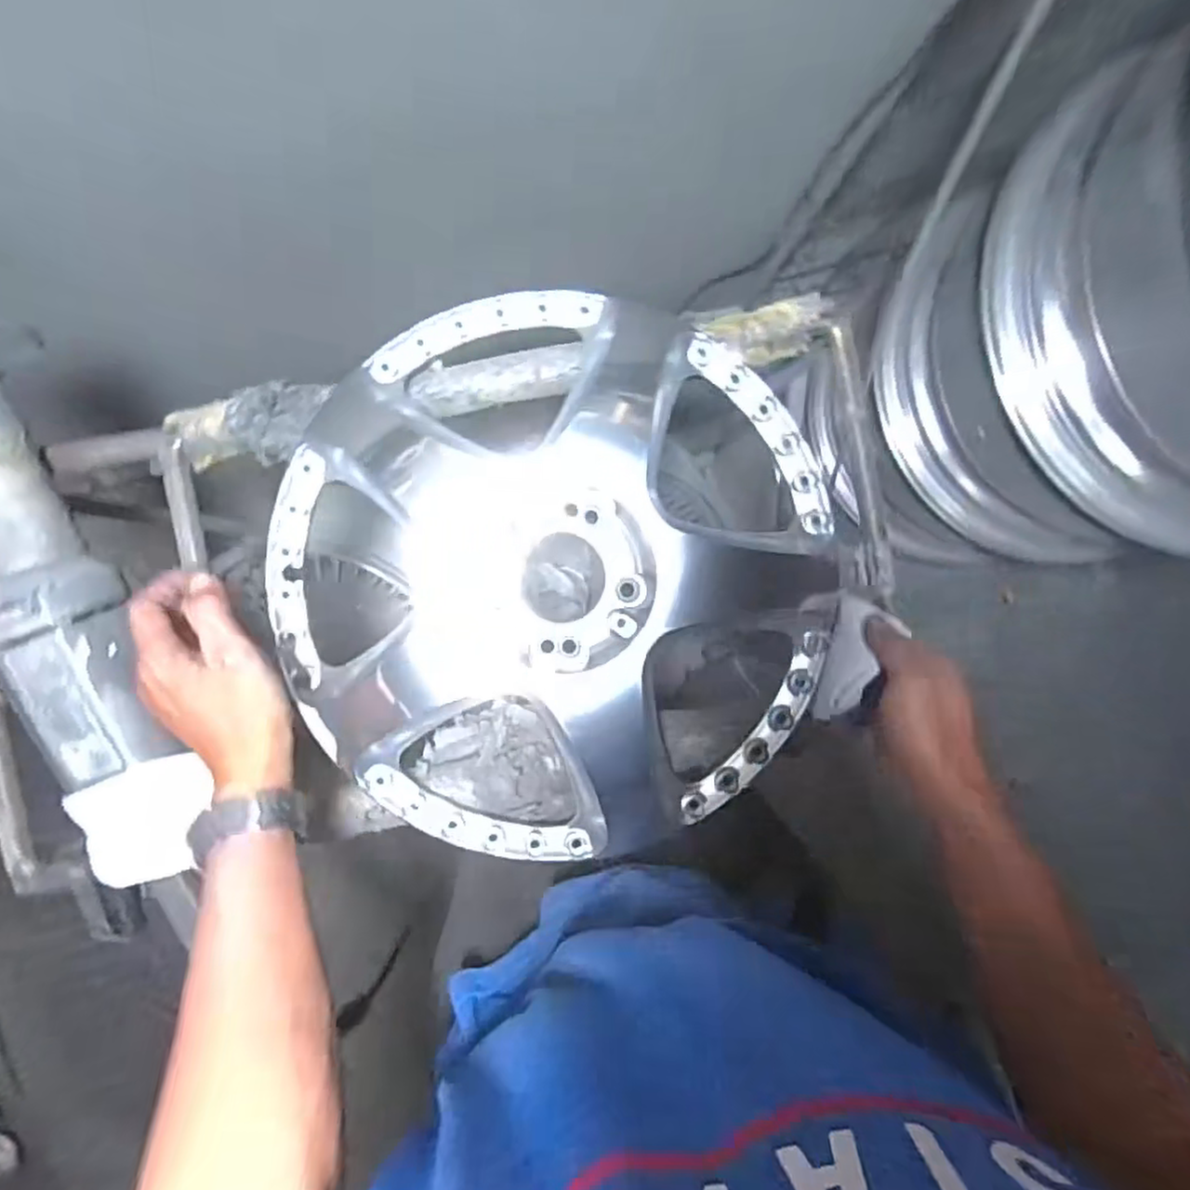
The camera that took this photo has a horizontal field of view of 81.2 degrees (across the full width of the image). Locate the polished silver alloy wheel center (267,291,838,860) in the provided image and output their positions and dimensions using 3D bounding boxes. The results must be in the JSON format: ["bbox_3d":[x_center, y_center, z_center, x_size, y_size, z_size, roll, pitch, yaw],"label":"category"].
[{"bbox_3d":[-0.030,-0.013,0.549,0.408,0.092,0.410,0,92,-3],"label":"polished silver alloy wheel center"}]

